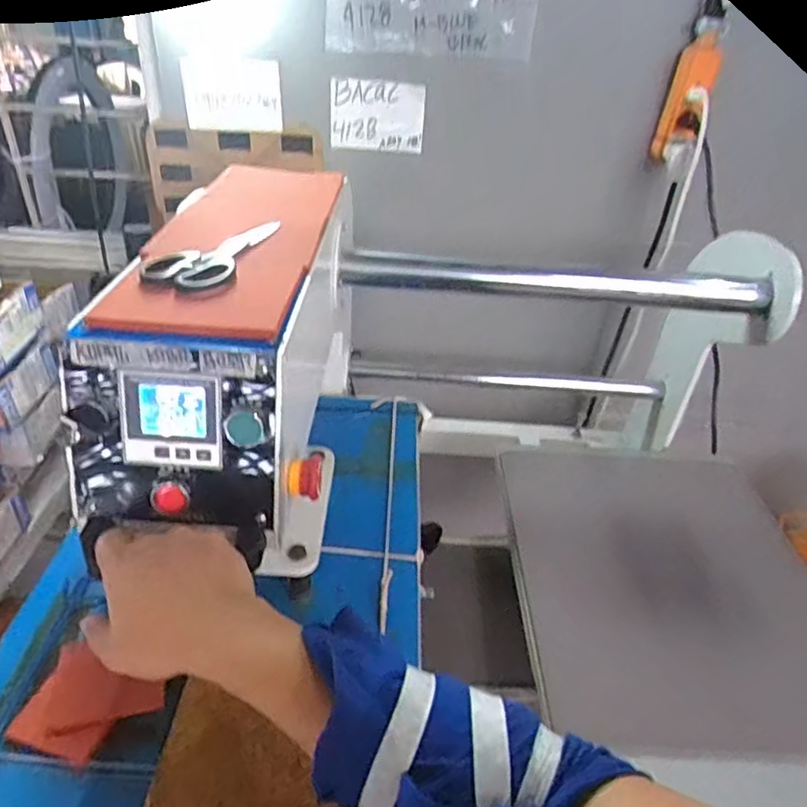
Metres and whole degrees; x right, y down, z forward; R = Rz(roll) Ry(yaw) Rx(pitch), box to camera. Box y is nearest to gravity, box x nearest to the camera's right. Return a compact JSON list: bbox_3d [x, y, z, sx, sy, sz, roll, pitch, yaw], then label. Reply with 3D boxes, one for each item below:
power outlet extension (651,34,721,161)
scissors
[{"bbox_3d":[0.429,-0.459,0.903,0.021,0.164,0.077,-11,37,-22],"label":"power outlet extension"},{"bbox_3d":[-0.159,-0.131,0.514,0.063,0.017,0.138,16,35,16],"label":"scissors"}]

